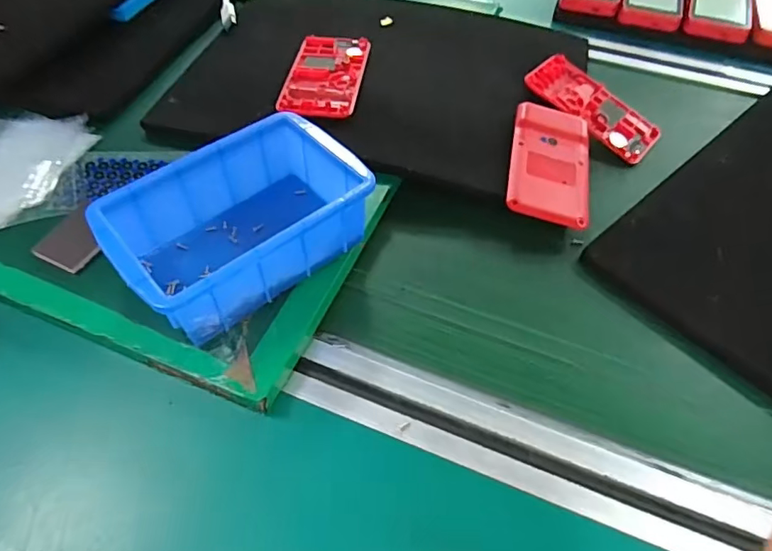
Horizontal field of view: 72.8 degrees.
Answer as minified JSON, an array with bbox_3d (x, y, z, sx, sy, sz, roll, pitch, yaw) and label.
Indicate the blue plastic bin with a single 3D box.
[{"bbox_3d":[-0.092,-0.031,0.333,0.145,0.057,0.096,-35,63,-24],"label":"blue plastic bin"}]

